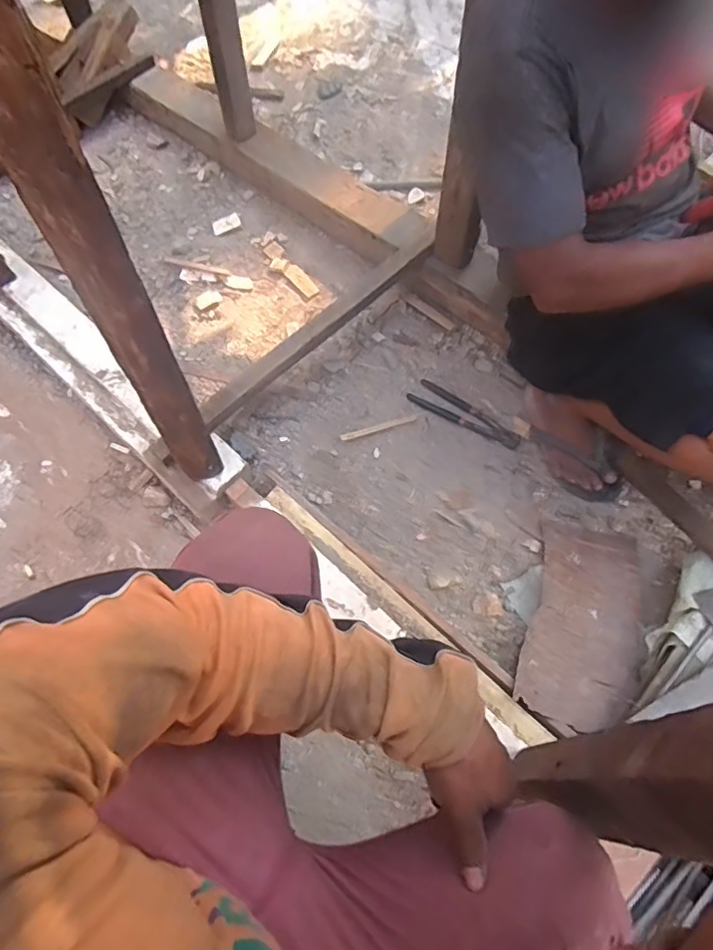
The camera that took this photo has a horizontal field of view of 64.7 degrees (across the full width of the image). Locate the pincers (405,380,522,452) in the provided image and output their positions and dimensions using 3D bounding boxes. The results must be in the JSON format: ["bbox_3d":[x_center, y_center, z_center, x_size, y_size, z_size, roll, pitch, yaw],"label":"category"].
[{"bbox_3d":[0.205,-0.115,1.057,0.220,0.016,0.065,33,67,16],"label":"pincers"}]

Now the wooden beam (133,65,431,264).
[{"bbox_3d":[-0.214,-0.751,1.345,0.942,0.100,0.143,41,70,19],"label":"wooden beam"}]

